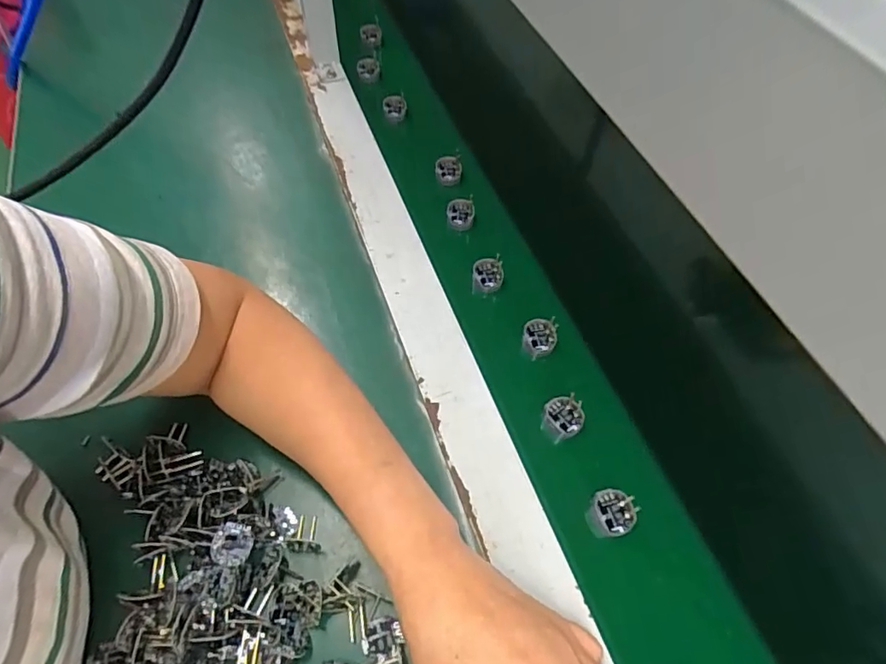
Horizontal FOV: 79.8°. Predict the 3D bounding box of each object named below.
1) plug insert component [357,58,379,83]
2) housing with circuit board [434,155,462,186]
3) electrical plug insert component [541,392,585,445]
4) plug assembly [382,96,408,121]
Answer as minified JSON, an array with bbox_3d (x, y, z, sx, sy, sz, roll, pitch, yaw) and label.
[{"bbox_3d":[-0.093,-0.325,0.658,0.027,0.032,0.015,-11,56,-4],"label":"plug insert component"},{"bbox_3d":[0.006,-0.167,0.550,0.026,0.022,0.021,0,58,-2],"label":"housing with circuit board"},{"bbox_3d":[0.089,0.064,0.394,0.033,0.008,0.029,-43,75,-11],"label":"electrical plug insert component"},{"bbox_3d":[-0.056,-0.260,0.613,0.027,0.019,0.022,-7,58,-6],"label":"plug assembly"}]

